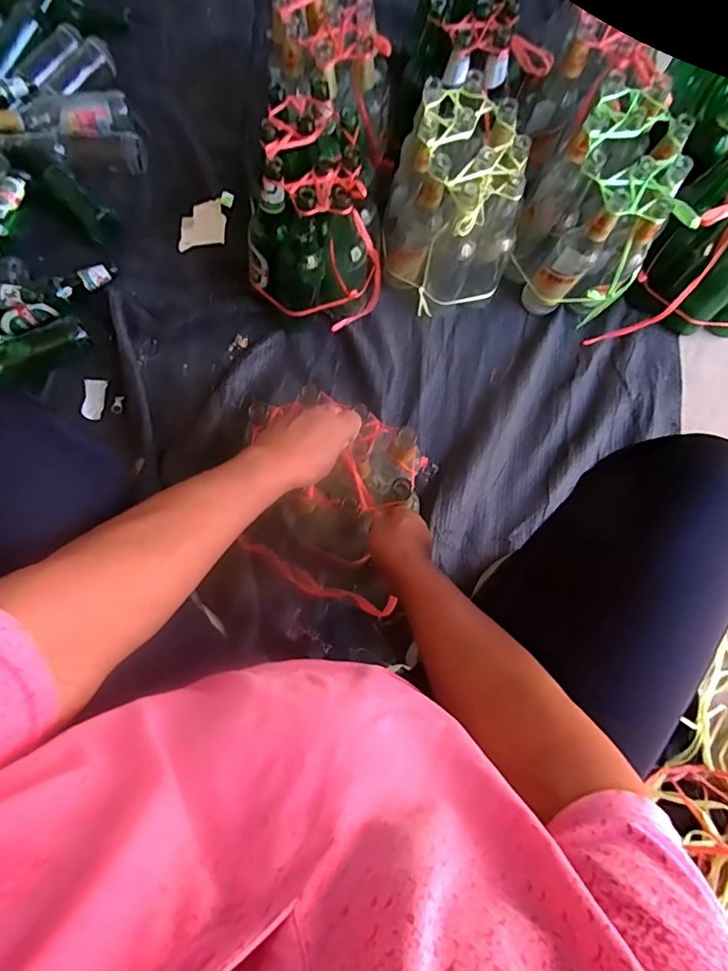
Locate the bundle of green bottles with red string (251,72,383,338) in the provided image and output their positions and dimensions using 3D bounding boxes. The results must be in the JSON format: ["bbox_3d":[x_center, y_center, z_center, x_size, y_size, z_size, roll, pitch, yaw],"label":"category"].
[{"bbox_3d":[-0.077,-0.431,0.852,0.211,0.245,0.257,3,77,1],"label":"bundle of green bottles with red string"}]

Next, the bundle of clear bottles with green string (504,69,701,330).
[{"bbox_3d":[0.372,-0.439,0.860,0.197,0.247,0.237,19,78,4],"label":"bundle of clear bottles with green string"}]

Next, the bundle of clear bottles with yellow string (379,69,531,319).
[{"bbox_3d":[0.134,-0.451,0.860,0.191,0.244,0.247,-2,77,0],"label":"bundle of clear bottles with yellow string"}]

